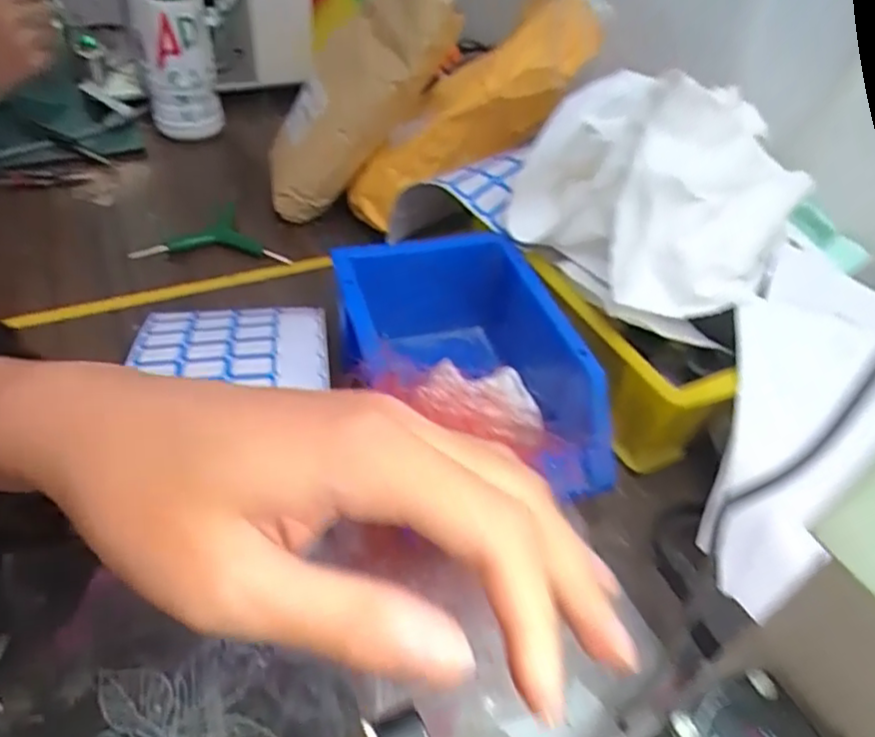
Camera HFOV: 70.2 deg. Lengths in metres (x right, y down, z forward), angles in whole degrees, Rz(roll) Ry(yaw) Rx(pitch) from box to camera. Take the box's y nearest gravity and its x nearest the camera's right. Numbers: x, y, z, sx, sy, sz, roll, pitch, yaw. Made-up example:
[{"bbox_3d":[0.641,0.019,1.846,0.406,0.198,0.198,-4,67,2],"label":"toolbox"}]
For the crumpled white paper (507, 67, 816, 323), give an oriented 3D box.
[{"bbox_3d":[0.142,-0.107,0.377,0.148,0.116,0.122,-4,46,-11],"label":"crumpled white paper"}]

